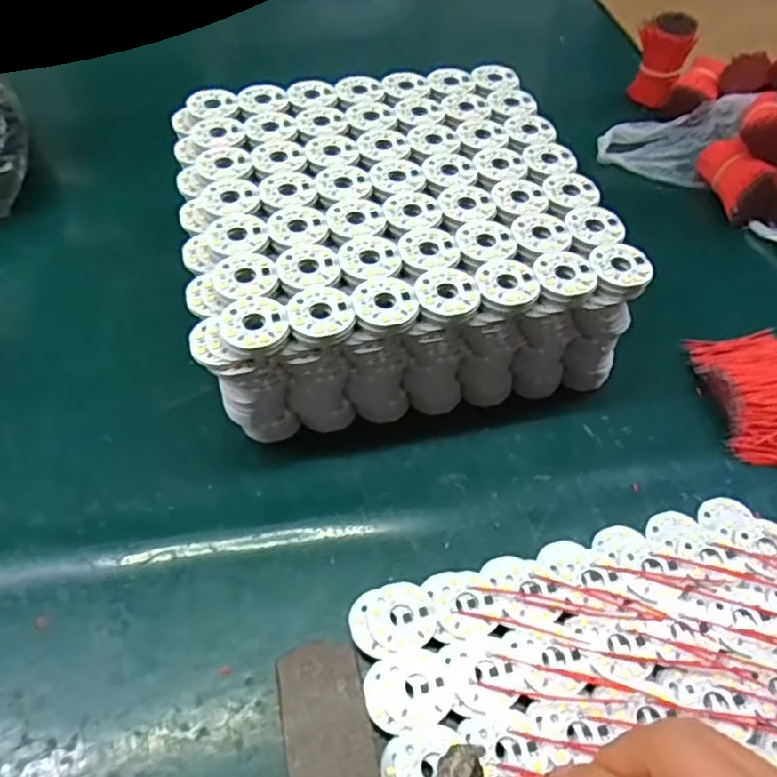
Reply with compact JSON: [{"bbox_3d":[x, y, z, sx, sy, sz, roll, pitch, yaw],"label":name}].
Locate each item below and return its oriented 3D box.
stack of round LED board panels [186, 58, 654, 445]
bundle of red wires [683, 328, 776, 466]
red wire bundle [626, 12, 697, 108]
[{"bbox_3d":[-0.002,-0.089,0.406,0.222,0.092,0.211,-10,54,-10],"label":"stack of round LED board panels"},{"bbox_3d":[0.226,0.006,0.391,0.070,0.019,0.100,-3,53,-5],"label":"bundle of red wires"},{"bbox_3d":[0.230,-0.280,0.567,0.044,0.058,0.042,19,54,11],"label":"red wire bundle"}]

